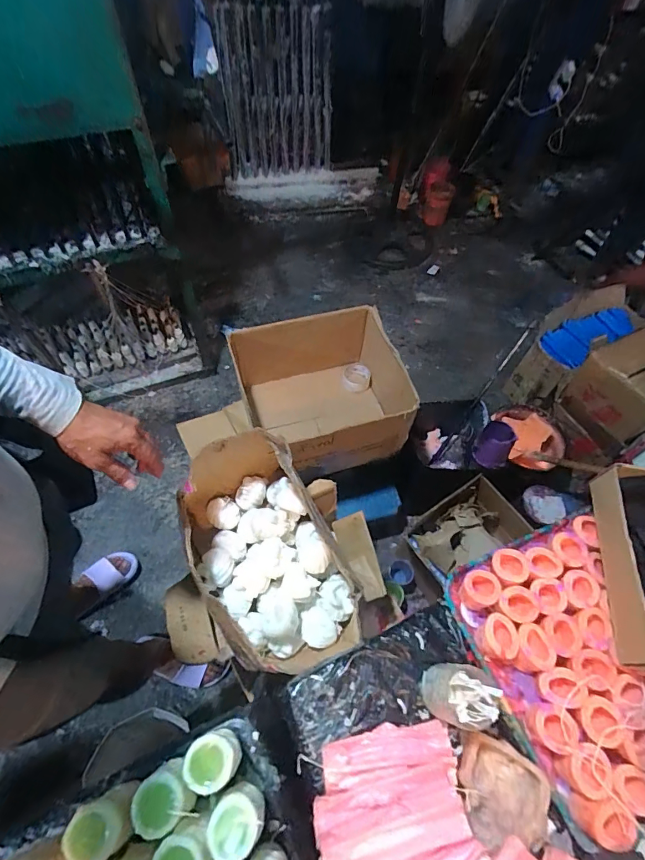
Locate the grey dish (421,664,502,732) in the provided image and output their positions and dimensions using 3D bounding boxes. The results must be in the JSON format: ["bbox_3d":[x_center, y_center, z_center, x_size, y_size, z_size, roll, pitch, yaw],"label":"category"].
[{"bbox_3d":[0.170,0.331,0.528,0.074,0.081,0.067,10,59,3],"label":"grey dish"}]

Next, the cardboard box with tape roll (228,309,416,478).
[{"bbox_3d":[-0.006,-0.118,1.184,0.431,0.239,0.431,-14,60,-11],"label":"cardboard box with tape roll"}]

